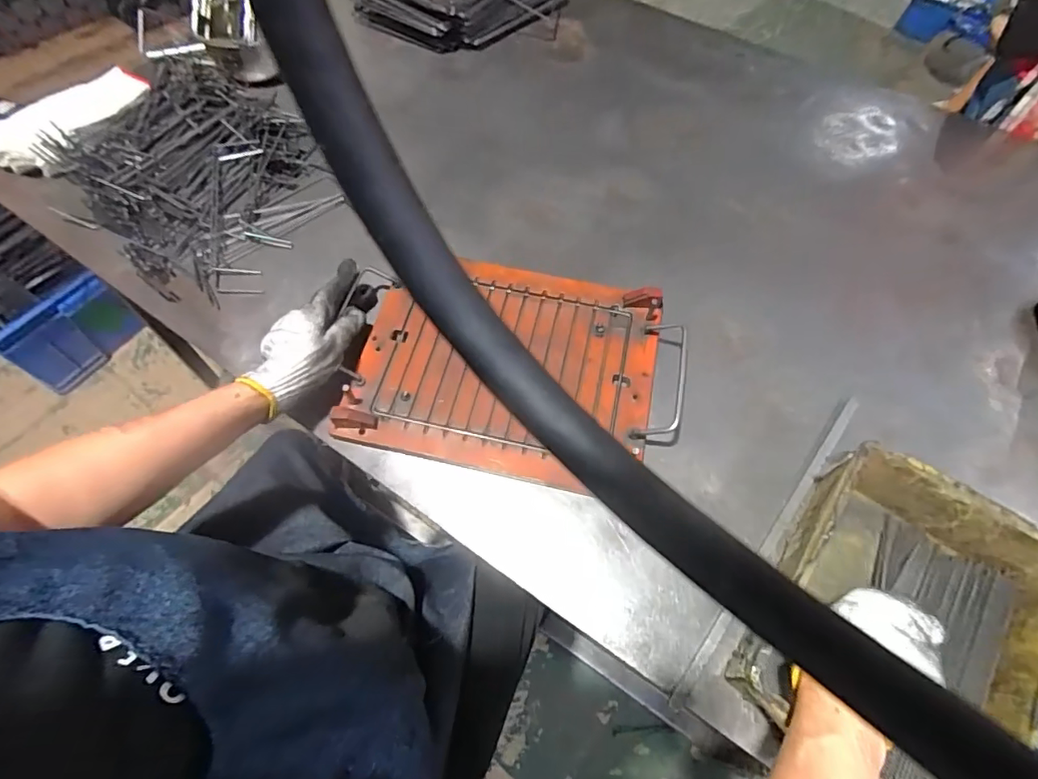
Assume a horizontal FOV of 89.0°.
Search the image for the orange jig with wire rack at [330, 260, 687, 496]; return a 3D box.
[{"bbox_3d":[-0.003,-0.029,0.555,0.337,0.038,0.241,11,61,4],"label":"orange jig with wire rack"}]

